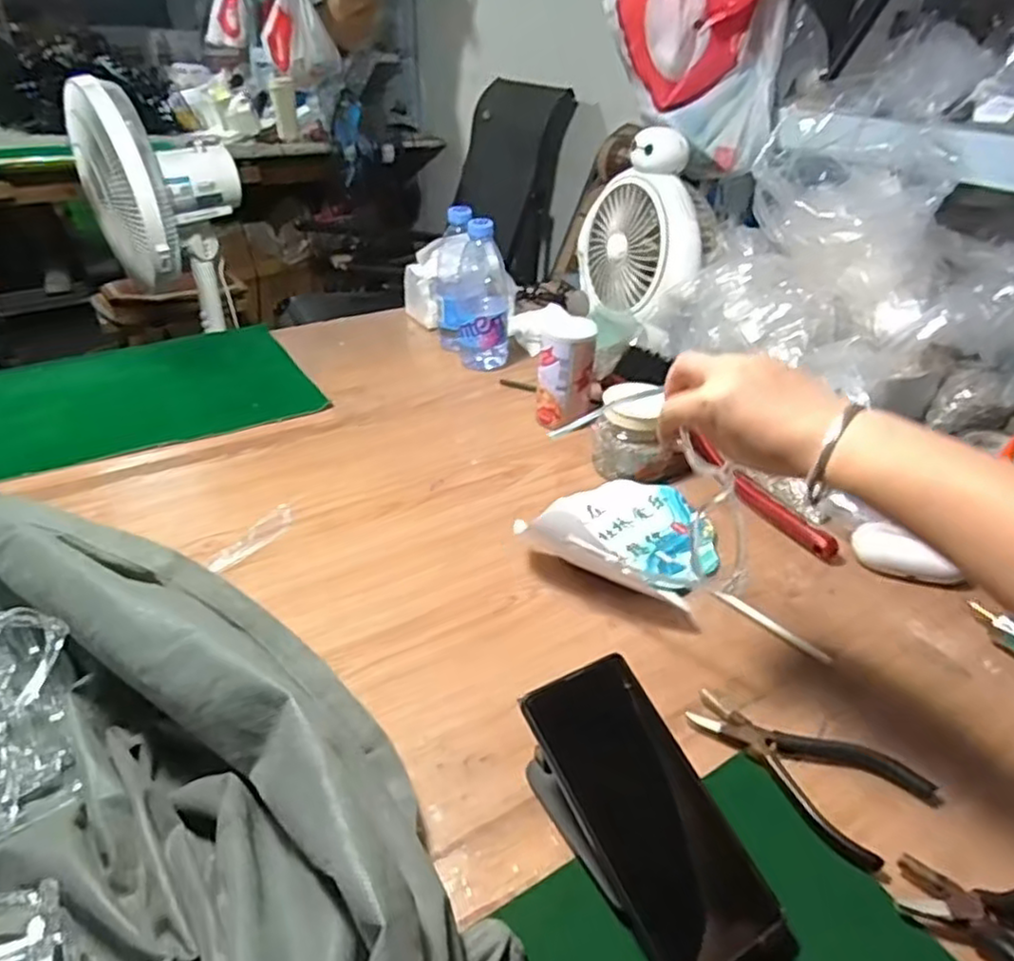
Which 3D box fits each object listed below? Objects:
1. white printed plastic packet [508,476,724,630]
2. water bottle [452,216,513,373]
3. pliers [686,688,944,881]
[{"bbox_3d":[0.120,0.050,0.649,0.177,0.020,0.143,26,40,31],"label":"white printed plastic packet"},{"bbox_3d":[-0.034,-0.245,0.921,0.077,0.185,0.081,1,33,-2],"label":"water bottle"},{"bbox_3d":[0.195,0.184,0.454,0.144,0.010,0.080,29,42,35],"label":"pliers"}]

